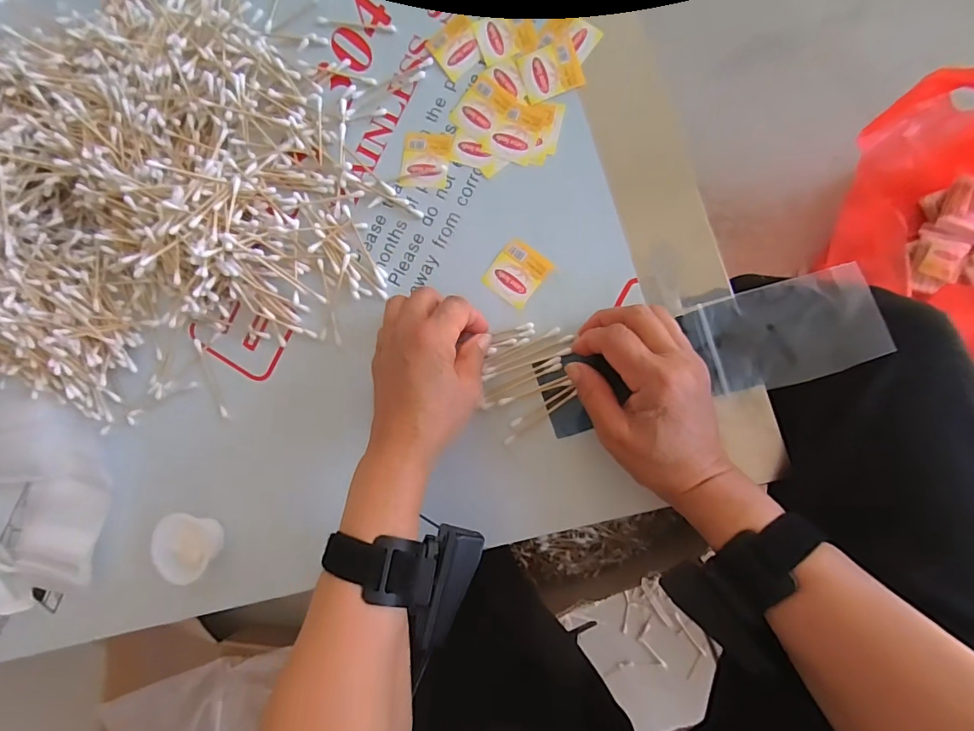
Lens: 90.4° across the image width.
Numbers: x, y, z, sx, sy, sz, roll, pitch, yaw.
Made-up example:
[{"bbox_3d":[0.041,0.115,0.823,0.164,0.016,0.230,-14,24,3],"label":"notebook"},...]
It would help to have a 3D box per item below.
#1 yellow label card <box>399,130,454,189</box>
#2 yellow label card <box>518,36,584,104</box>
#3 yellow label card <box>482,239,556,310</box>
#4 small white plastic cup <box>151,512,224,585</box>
[{"bbox_3d":[-0.049,-0.165,0.388,0.040,0.004,0.043,9,89,13],"label":"yellow label card"},{"bbox_3d":[0.049,-0.226,0.370,0.044,0.004,0.040,-16,83,11],"label":"yellow label card"},{"bbox_3d":[0.023,-0.070,0.369,0.040,0.004,0.043,39,95,12],"label":"yellow label card"},{"bbox_3d":[-0.243,0.146,0.399,0.047,0.030,0.053,-32,81,9],"label":"small white plastic cup"}]

